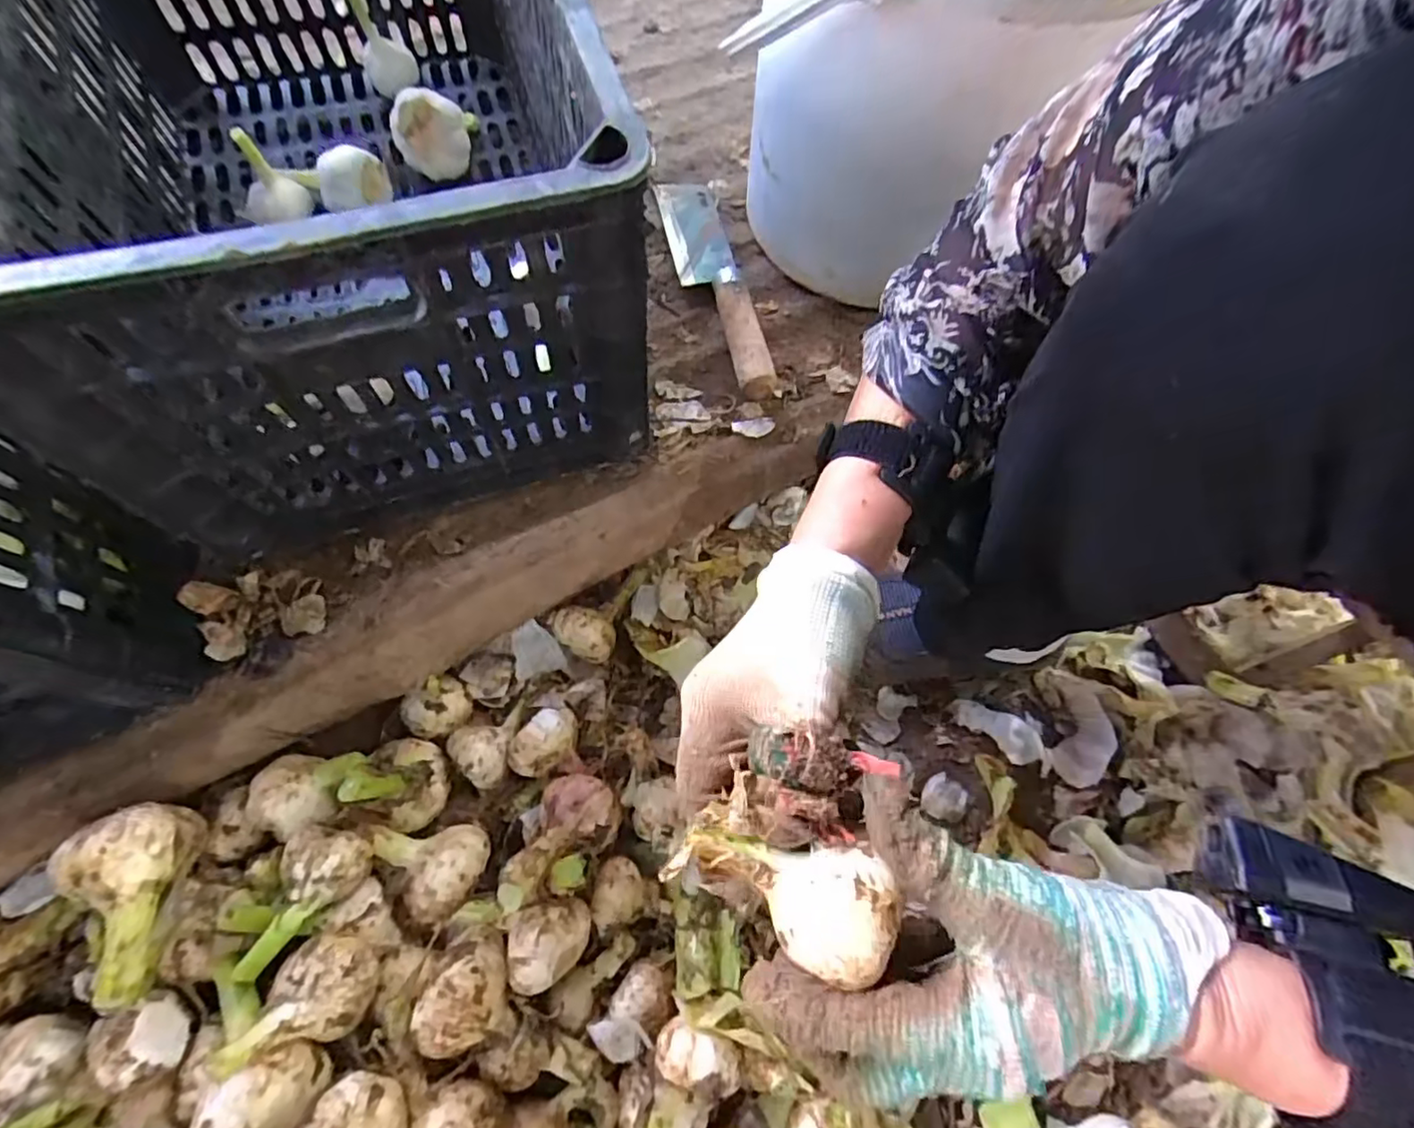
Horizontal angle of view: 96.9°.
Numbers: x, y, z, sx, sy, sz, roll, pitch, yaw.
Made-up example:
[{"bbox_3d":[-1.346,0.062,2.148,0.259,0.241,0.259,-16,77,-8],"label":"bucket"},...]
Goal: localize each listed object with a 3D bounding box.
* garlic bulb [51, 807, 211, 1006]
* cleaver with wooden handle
[{"bbox_3d":[-0.327,0.188,0.351,0.047,0.055,0.098,3,69,-2],"label":"garlic bulb"},{"bbox_3d":[0.008,-0.248,0.534,0.056,0.033,0.261,-14,70,-8],"label":"cleaver with wooden handle"}]

